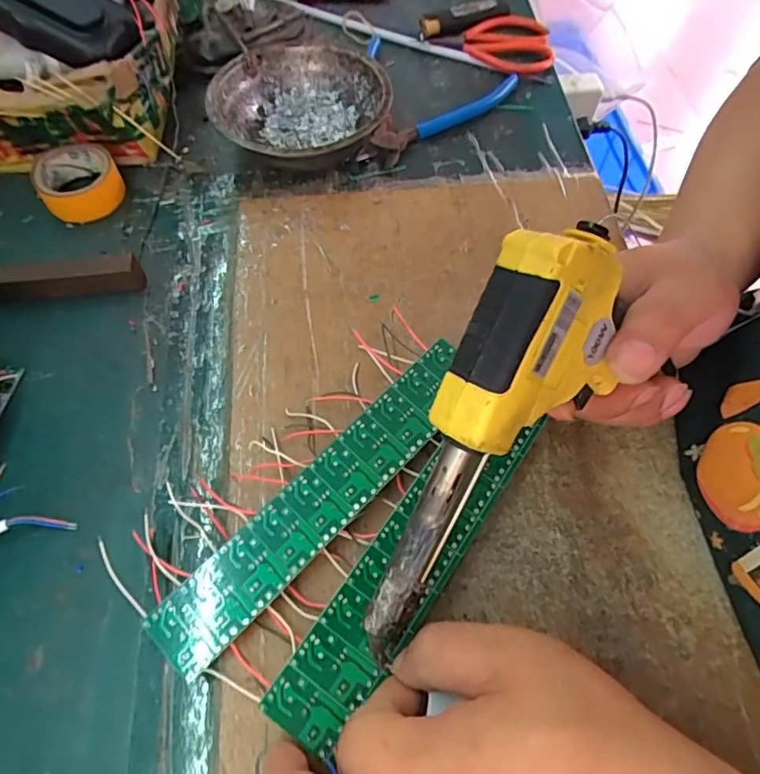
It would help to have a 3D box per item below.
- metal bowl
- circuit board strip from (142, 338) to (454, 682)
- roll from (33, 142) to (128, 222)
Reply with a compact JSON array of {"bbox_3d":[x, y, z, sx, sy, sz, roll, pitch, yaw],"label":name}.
[{"bbox_3d":[-0.058,-0.200,0.399,0.117,0.040,0.123,0,62,1],"label":"metal bowl"},{"bbox_3d":[-0.026,0.052,0.270,0.035,0.004,0.195,41,71,19],"label":"circuit board strip"},{"bbox_3d":[-0.211,-0.144,0.382,0.053,0.027,0.053,0,62,1],"label":"roll"}]

